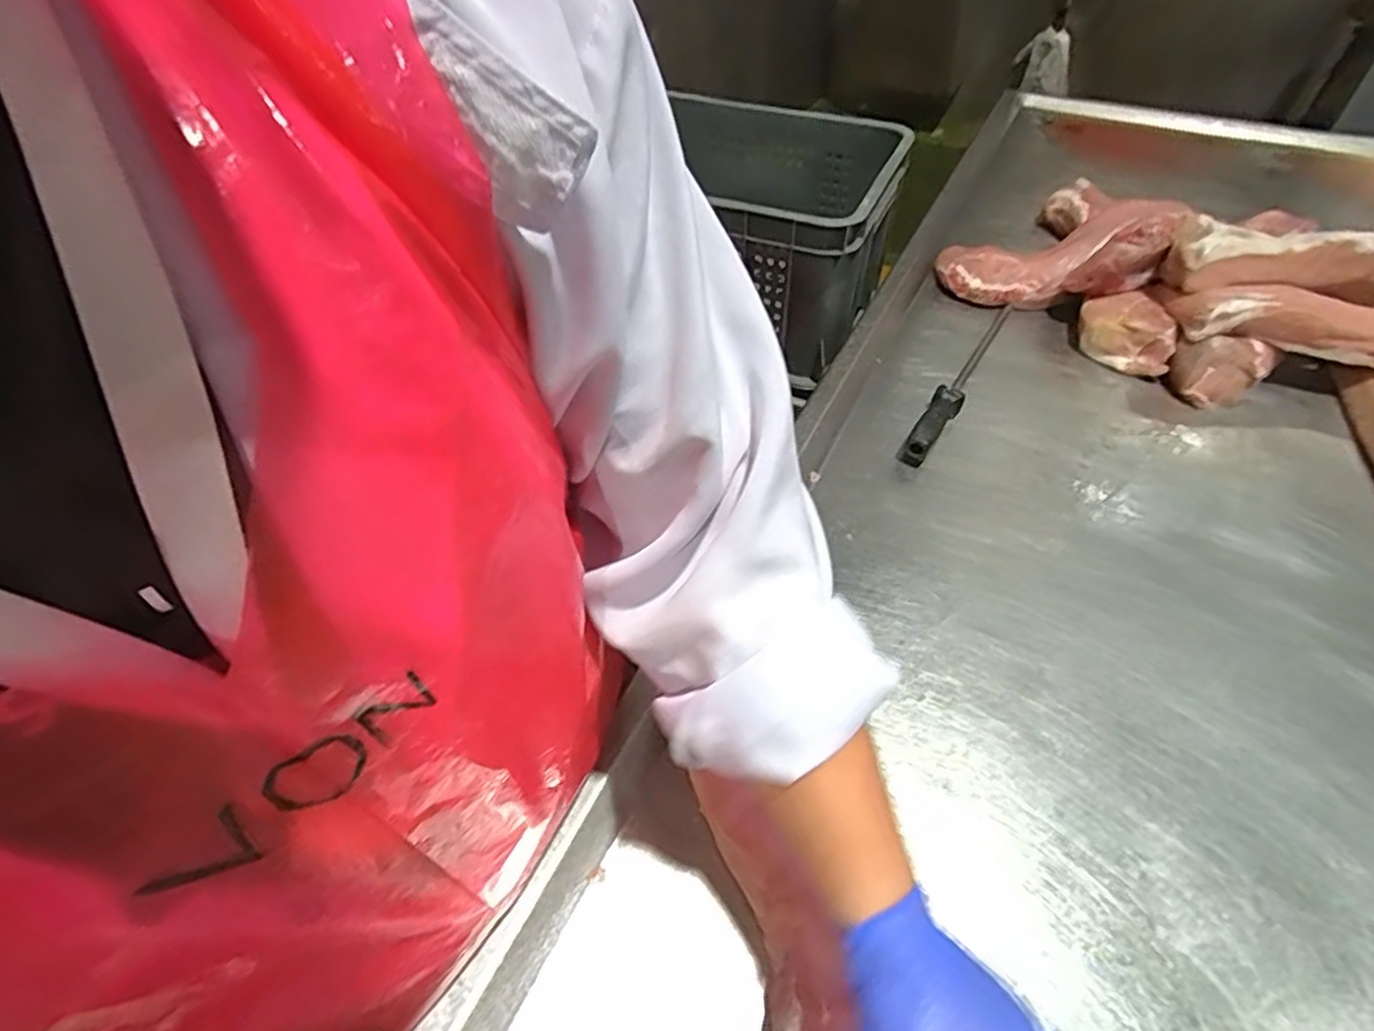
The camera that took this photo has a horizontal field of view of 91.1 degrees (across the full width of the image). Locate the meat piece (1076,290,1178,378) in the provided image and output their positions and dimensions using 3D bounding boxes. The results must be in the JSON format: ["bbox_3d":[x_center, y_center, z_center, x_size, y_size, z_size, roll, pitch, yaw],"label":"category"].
[{"bbox_3d":[0.602,-0.253,0.932,0.114,0.067,0.117,19,50,15],"label":"meat piece"}]

